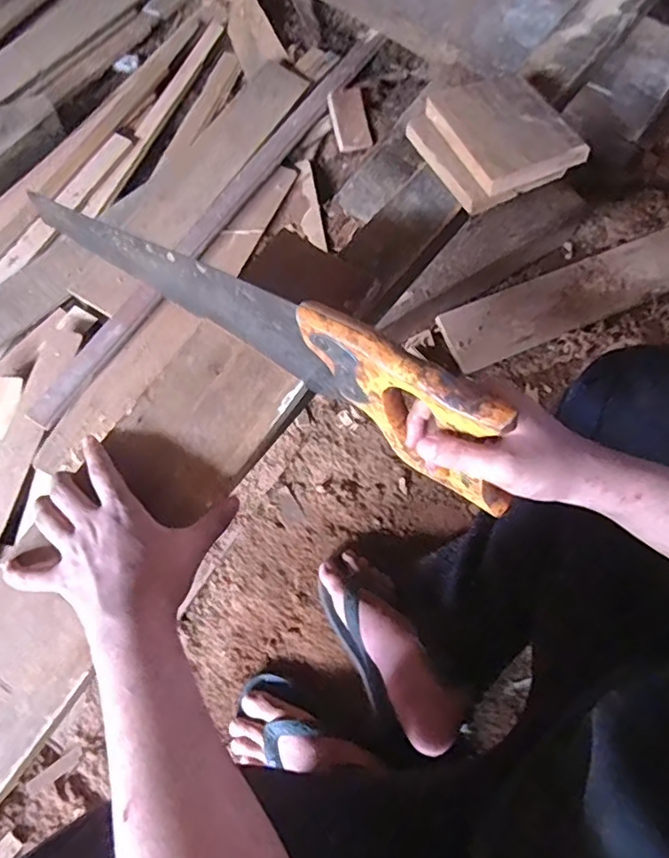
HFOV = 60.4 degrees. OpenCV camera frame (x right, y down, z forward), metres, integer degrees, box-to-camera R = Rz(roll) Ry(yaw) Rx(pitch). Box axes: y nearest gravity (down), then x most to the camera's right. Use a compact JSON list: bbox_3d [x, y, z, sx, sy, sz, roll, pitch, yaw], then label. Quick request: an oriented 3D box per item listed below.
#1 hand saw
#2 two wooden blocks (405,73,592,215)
[{"bbox_3d":[-0.084,-0.097,0.491,0.506,0.114,0.035,31,76,25],"label":"hand saw"},{"bbox_3d":[0.165,-0.297,0.586,0.129,0.040,0.142,-27,72,-10],"label":"two wooden blocks"}]

